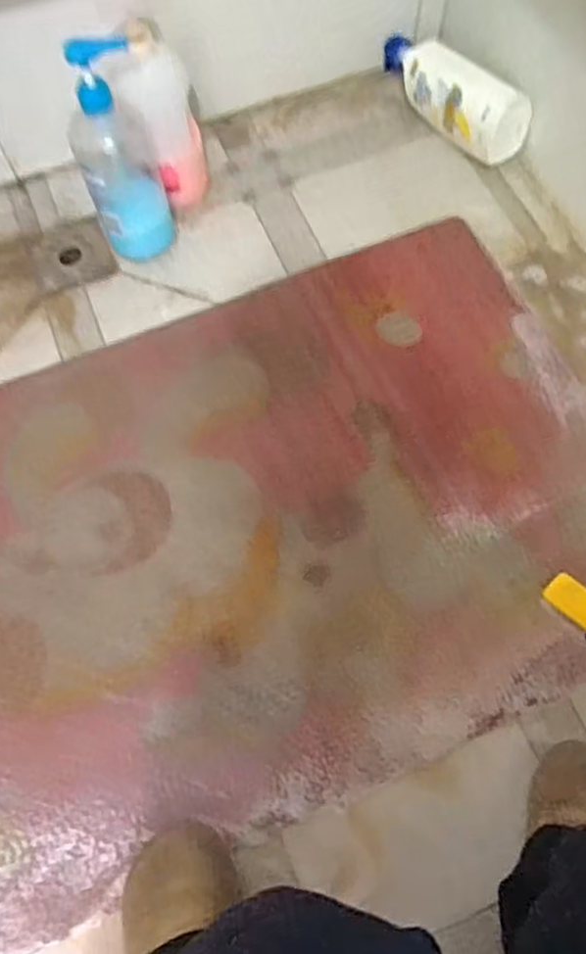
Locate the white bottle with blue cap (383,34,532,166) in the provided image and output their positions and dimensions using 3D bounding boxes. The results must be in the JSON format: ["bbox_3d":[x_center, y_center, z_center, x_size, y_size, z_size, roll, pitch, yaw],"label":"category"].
[{"bbox_3d":[0.208,-0.532,0.925,0.075,0.111,0.259,-36,70,-14],"label":"white bottle with blue cap"}]

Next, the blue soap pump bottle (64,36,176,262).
[{"bbox_3d":[-0.203,-0.368,0.786,0.093,0.249,0.071,-13,66,-4],"label":"blue soap pump bottle"}]

